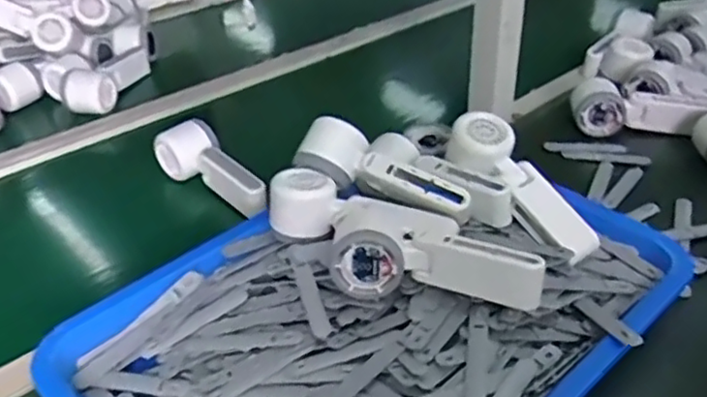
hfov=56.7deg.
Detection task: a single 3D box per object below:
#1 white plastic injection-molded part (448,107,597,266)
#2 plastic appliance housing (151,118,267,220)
[{"bbox_3d":[0.149,-0.010,0.590,0.051,0.038,0.165,-31,73,-34],"label":"white plastic injection-molded part"},{"bbox_3d":[-0.151,-0.028,0.703,0.056,0.052,0.171,-26,41,-29],"label":"plastic appliance housing"}]

